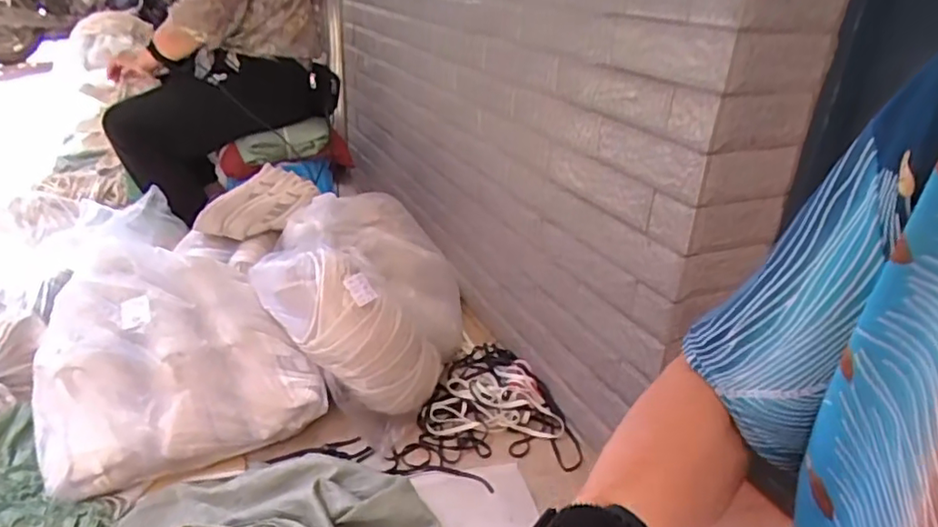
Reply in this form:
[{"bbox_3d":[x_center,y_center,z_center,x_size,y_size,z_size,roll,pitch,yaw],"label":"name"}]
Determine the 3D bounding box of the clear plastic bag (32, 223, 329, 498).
[{"bbox_3d":[-0.476,0.131,0.980,0.388,0.215,0.335,-12,30,-27],"label":"clear plastic bag"}]

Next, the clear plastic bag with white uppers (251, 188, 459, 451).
[{"bbox_3d":[-0.206,0.072,1.140,0.346,0.276,0.409,8,27,10],"label":"clear plastic bag with white uppers"}]

